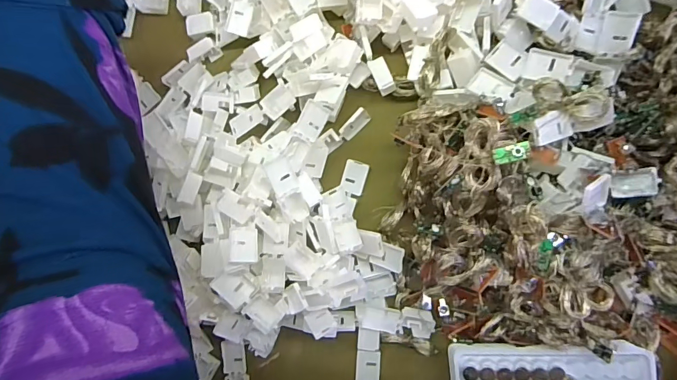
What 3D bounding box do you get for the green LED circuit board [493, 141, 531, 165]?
[{"bbox_3d":[0.106,-0.022,0.256,0.021,0.004,0.010,-15,86,29],"label":"green LED circuit board"}]

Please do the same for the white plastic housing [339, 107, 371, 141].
[{"bbox_3d":[0.013,-0.053,0.337,0.028,0.019,0.009,-44,83,6],"label":"white plastic housing"}]

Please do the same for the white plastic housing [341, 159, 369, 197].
[{"bbox_3d":[0.013,-0.009,0.340,0.019,0.005,0.028,15,91,9],"label":"white plastic housing"}]

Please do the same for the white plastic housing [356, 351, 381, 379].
[{"bbox_3d":[0.024,0.144,0.339,0.019,0.007,0.027,2,89,9],"label":"white plastic housing"}]

